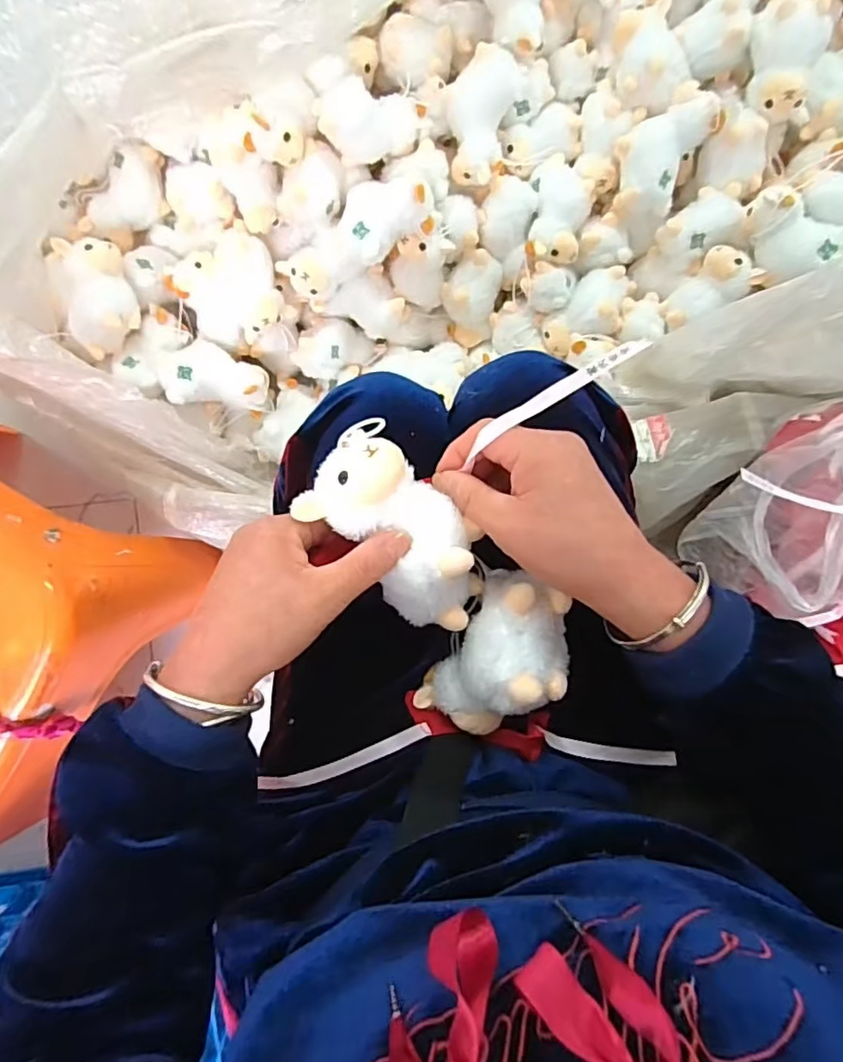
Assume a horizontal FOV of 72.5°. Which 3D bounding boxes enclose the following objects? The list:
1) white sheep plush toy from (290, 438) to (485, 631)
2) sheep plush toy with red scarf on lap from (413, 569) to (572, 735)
[{"bbox_3d":[-0.011,0.004,0.341,0.124,0.049,0.066,45,87,-2],"label":"white sheep plush toy"},{"bbox_3d":[0.053,0.085,0.374,0.068,0.064,0.107,28,88,-2],"label":"sheep plush toy with red scarf on lap"}]

